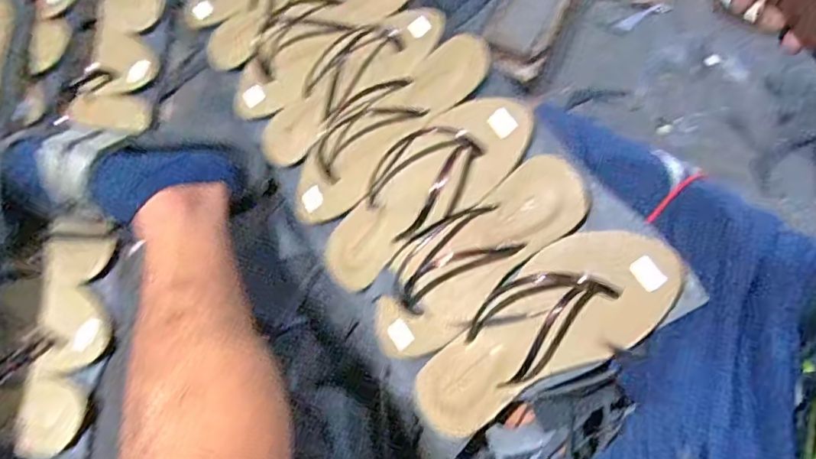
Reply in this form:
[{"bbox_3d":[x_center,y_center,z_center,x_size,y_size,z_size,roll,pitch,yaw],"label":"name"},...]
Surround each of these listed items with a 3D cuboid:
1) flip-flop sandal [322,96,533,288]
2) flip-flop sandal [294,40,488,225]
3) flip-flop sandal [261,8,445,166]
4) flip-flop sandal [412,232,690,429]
[{"bbox_3d":[0.004,-0.036,0.506,0.244,0.037,0.093,-41,72,19],"label":"flip-flop sandal"},{"bbox_3d":[-0.027,-0.100,0.545,0.250,0.029,0.080,-39,72,15],"label":"flip-flop sandal"},{"bbox_3d":[-0.070,-0.161,0.589,0.238,0.025,0.091,-34,71,16],"label":"flip-flop sandal"},{"bbox_3d":[0.102,0.086,0.451,0.250,0.022,0.096,-40,72,19],"label":"flip-flop sandal"}]

